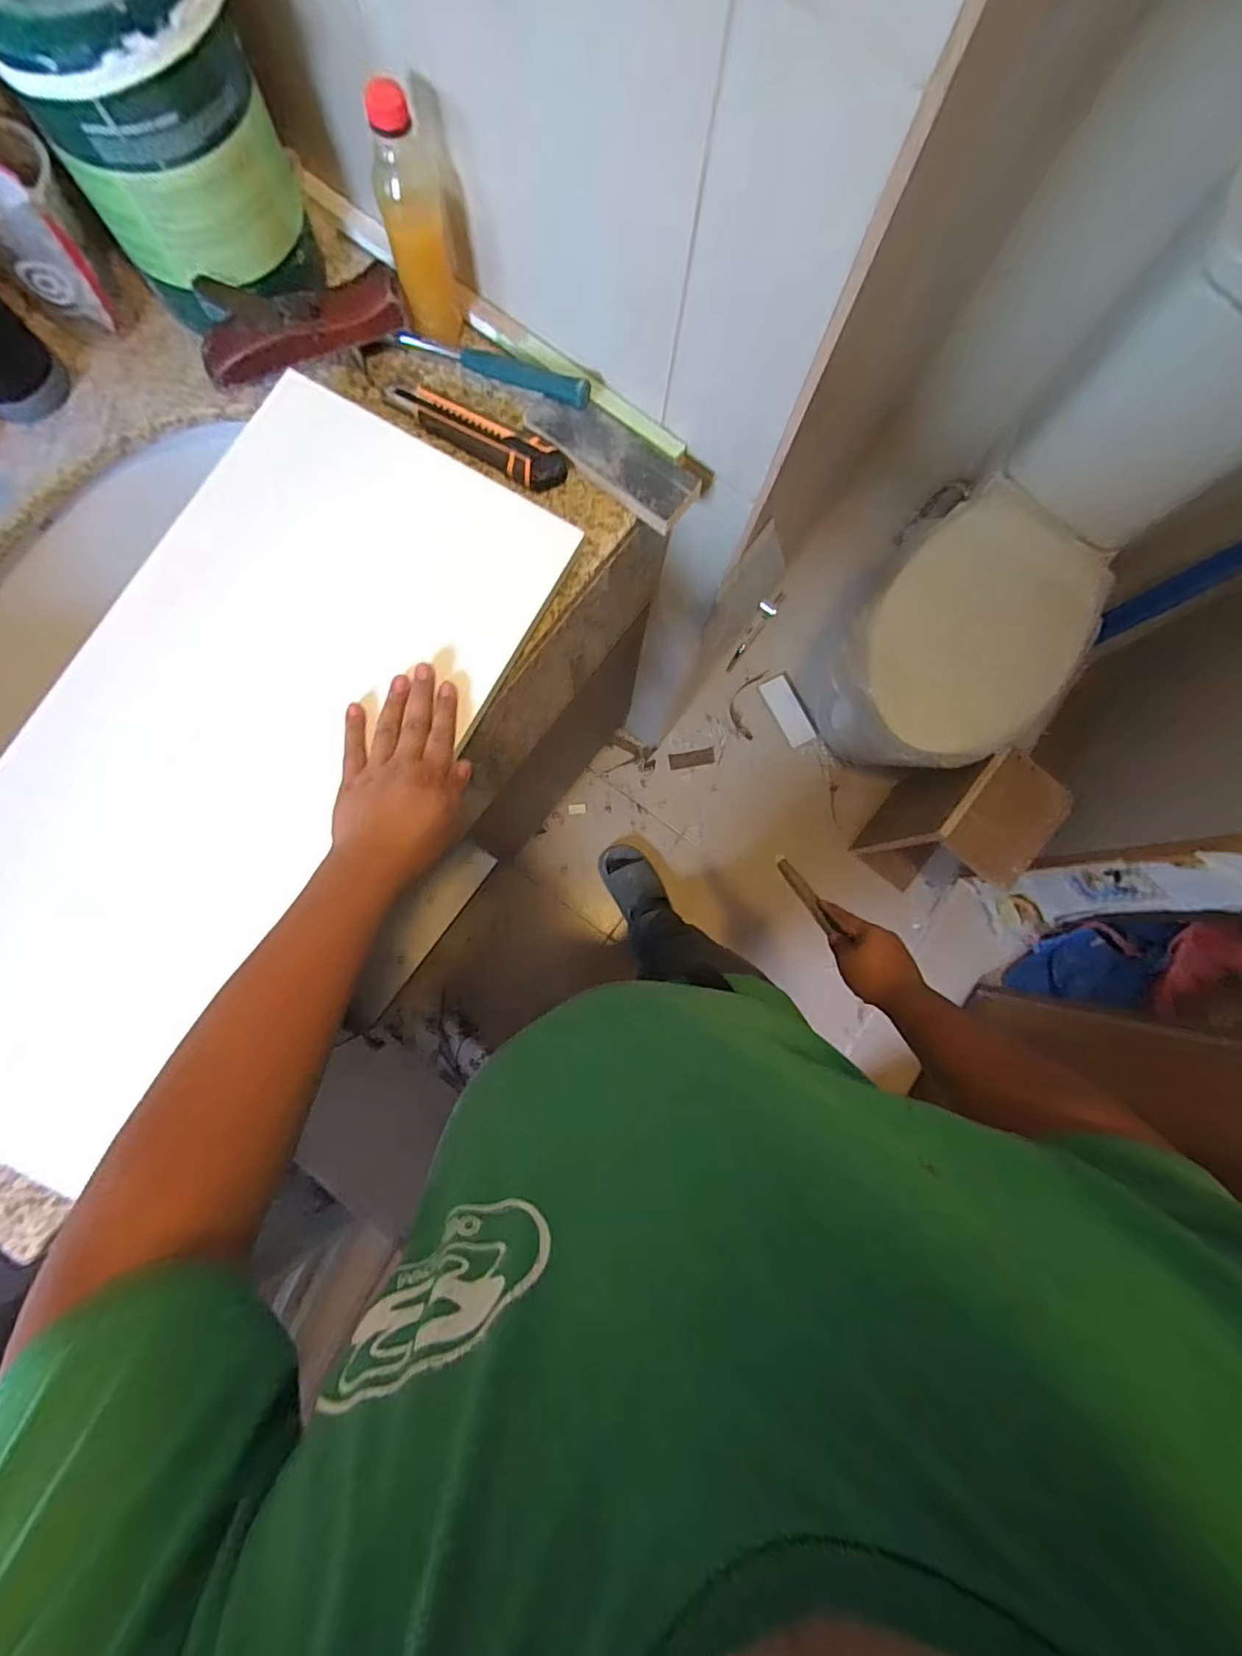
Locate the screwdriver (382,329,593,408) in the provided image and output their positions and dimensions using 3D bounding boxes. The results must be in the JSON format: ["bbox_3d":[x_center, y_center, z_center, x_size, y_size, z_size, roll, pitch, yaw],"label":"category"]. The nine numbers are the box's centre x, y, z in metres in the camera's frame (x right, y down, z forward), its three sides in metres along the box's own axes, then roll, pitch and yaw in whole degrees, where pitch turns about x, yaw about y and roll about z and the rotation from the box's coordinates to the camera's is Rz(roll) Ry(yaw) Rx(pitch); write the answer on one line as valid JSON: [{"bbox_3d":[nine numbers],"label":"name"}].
[{"bbox_3d":[-0.130,-0.453,0.573,0.213,0.029,0.025,23,81,0],"label":"screwdriver"}]

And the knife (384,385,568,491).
[{"bbox_3d":[-0.144,-0.389,0.575,0.189,0.017,0.044,31,81,1],"label":"knife"}]

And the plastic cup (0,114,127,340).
[{"bbox_3d":[-0.509,-0.515,0.516,0.089,0.133,0.091,1,82,-4],"label":"plastic cup"}]

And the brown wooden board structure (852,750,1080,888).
[{"bbox_3d":[0.690,-0.003,1.253,0.195,0.382,0.229,39,81,2],"label":"brown wooden board structure"}]

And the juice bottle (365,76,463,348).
[{"bbox_3d":[-0.180,-0.526,0.506,0.055,0.165,0.063,-11,83,-5],"label":"juice bottle"}]

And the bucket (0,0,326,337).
[{"bbox_3d":[-0.366,-0.569,0.474,0.178,0.197,0.164,-31,85,-7],"label":"bucket"}]

